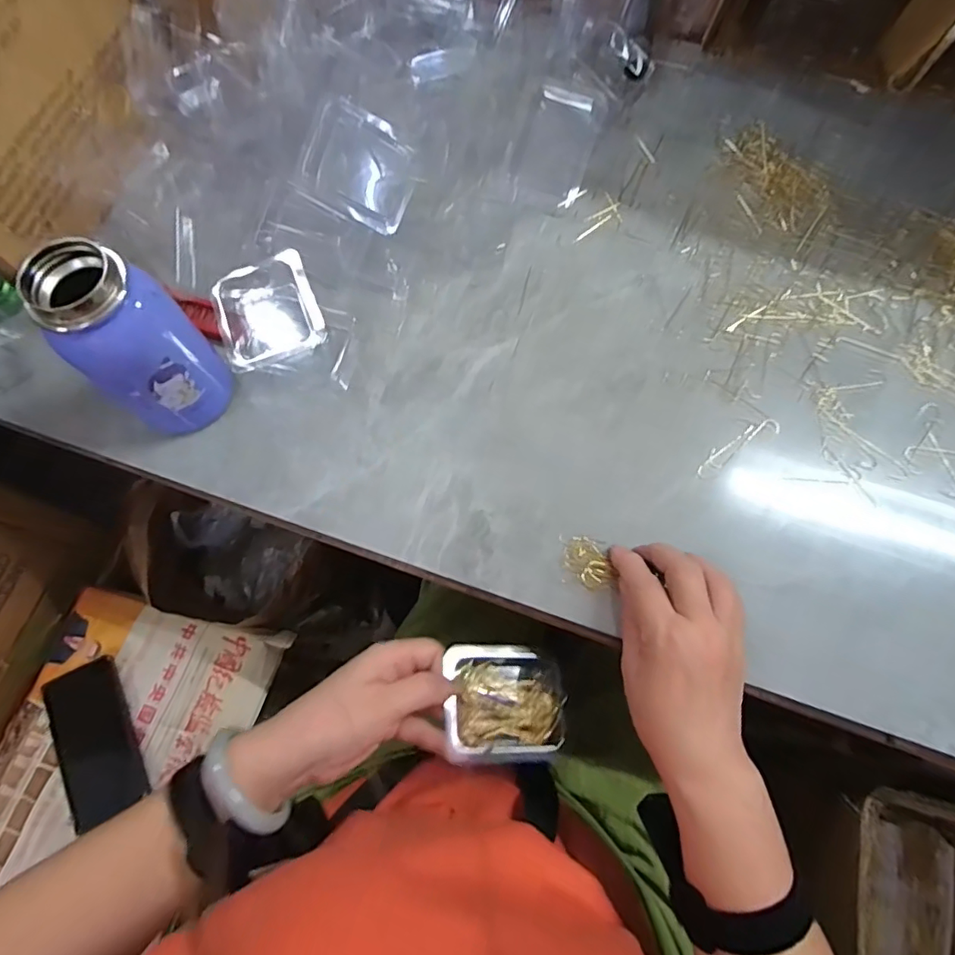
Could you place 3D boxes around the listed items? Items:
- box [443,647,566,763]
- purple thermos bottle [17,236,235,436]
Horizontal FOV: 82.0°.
[{"bbox_3d":[0.020,0.158,0.385,0.080,0.024,0.077,-4,70,-1],"label":"box"},{"bbox_3d":[-0.229,-0.086,0.381,0.077,0.145,0.065,-39,74,-12],"label":"purple thermos bottle"}]

